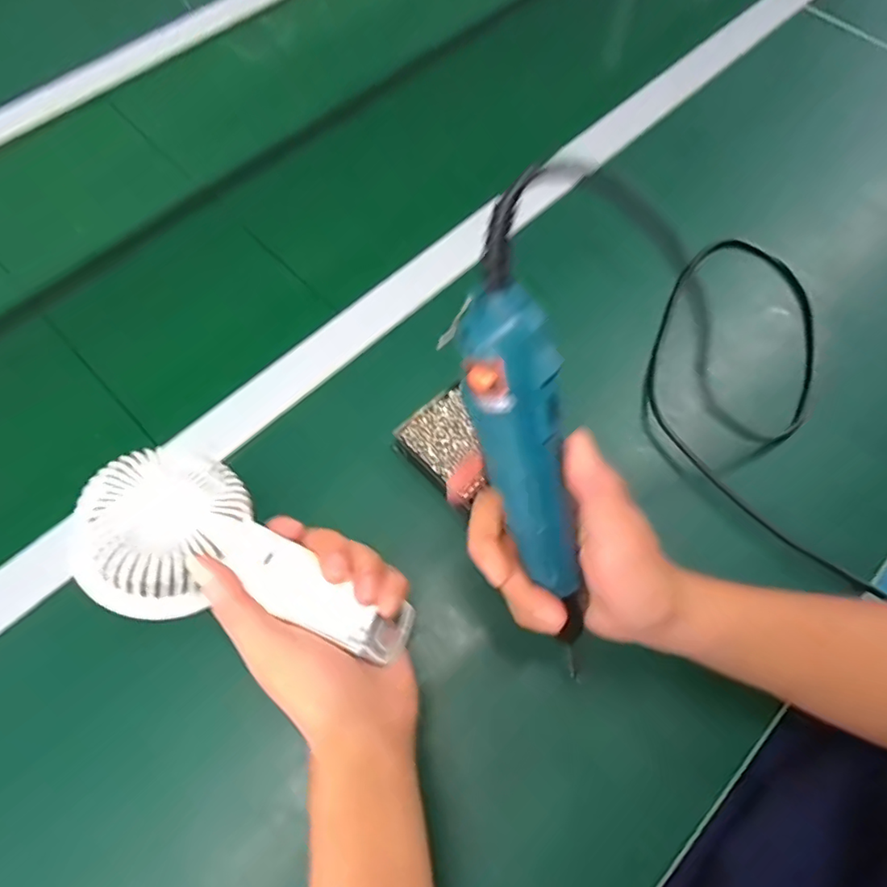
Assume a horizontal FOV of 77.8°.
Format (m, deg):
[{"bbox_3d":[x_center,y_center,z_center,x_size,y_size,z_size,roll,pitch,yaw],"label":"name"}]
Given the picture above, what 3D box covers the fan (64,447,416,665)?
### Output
[{"bbox_3d":[-0.102,0.067,0.293,0.178,0.030,0.083,30,69,-7],"label":"fan"}]

